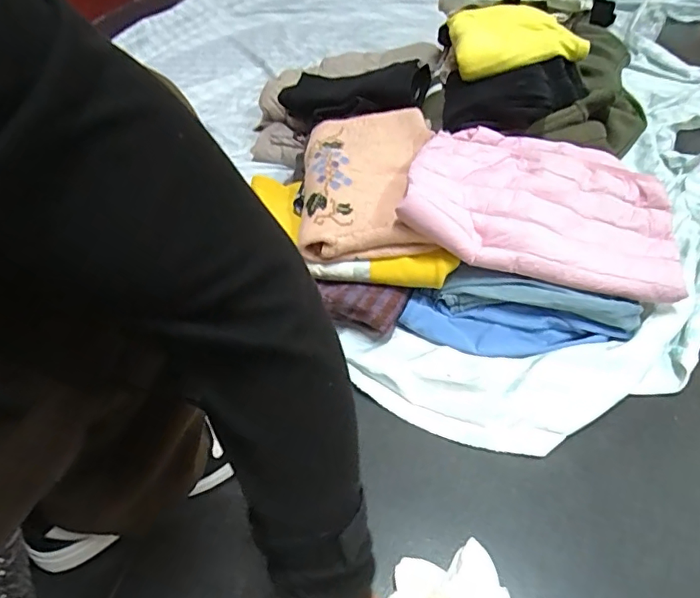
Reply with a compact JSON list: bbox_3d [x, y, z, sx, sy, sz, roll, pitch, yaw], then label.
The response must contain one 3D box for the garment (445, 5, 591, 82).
[{"bbox_3d":[0.264,-0.429,0.854,0.193,0.049,0.181,-5,45,-1],"label":"garment"}]

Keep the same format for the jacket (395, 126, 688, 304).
[{"bbox_3d":[0.261,-0.126,0.695,0.360,0.078,0.225,15,47,10],"label":"jacket"}]

